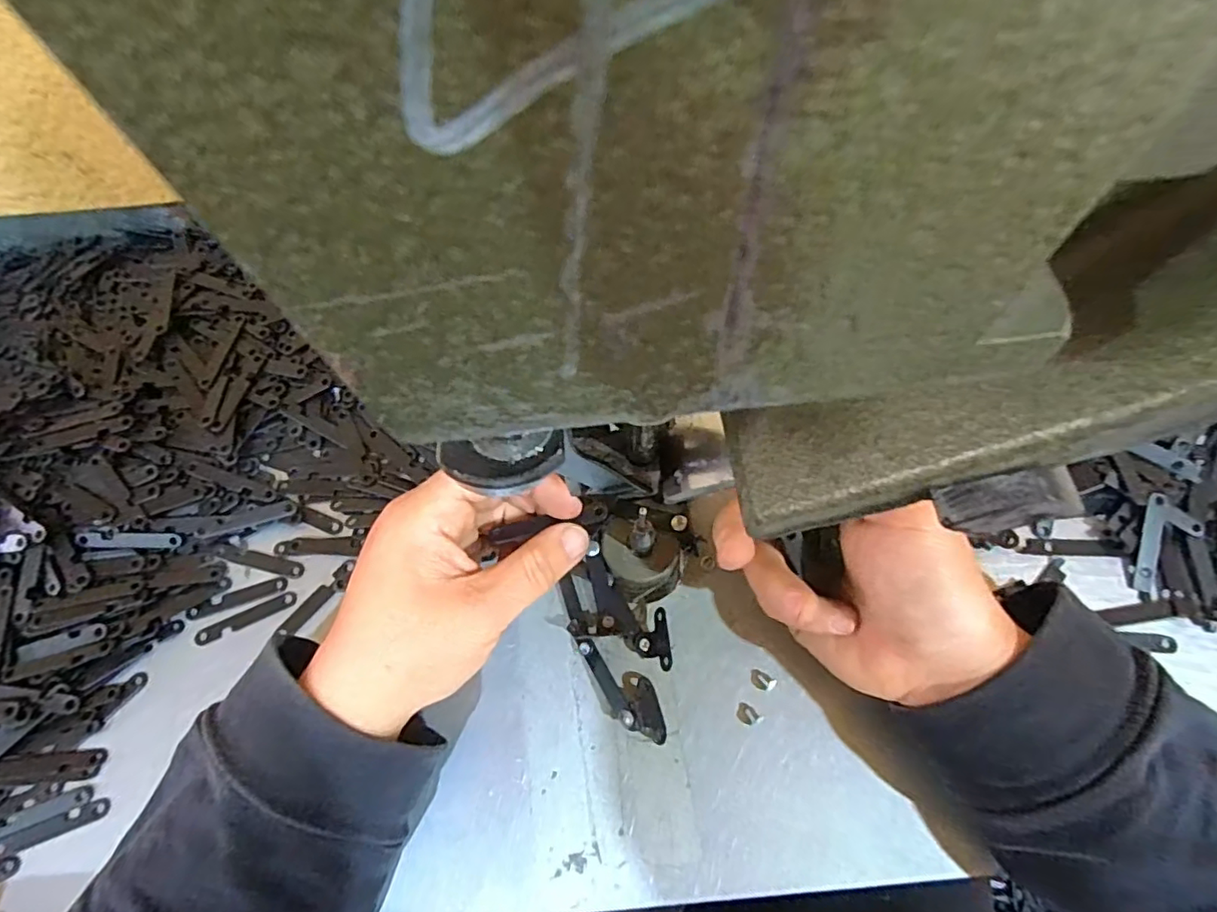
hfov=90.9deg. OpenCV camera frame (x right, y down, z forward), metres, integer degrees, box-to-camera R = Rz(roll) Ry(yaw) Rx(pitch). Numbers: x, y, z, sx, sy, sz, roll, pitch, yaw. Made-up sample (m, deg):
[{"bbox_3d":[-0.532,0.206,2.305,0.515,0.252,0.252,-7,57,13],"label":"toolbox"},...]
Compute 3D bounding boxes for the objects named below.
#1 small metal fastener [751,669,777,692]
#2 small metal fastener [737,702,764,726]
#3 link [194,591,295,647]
[{"bbox_3d":[0.073,0.106,0.282,0.011,0.004,0.008,17,69,11],"label":"small metal fastener"},{"bbox_3d":[0.065,0.120,0.277,0.011,0.004,0.008,38,74,18],"label":"small metal fastener"},{"bbox_3d":[-0.187,0.084,0.309,0.051,0.004,0.007,-24,67,-6],"label":"link"}]

